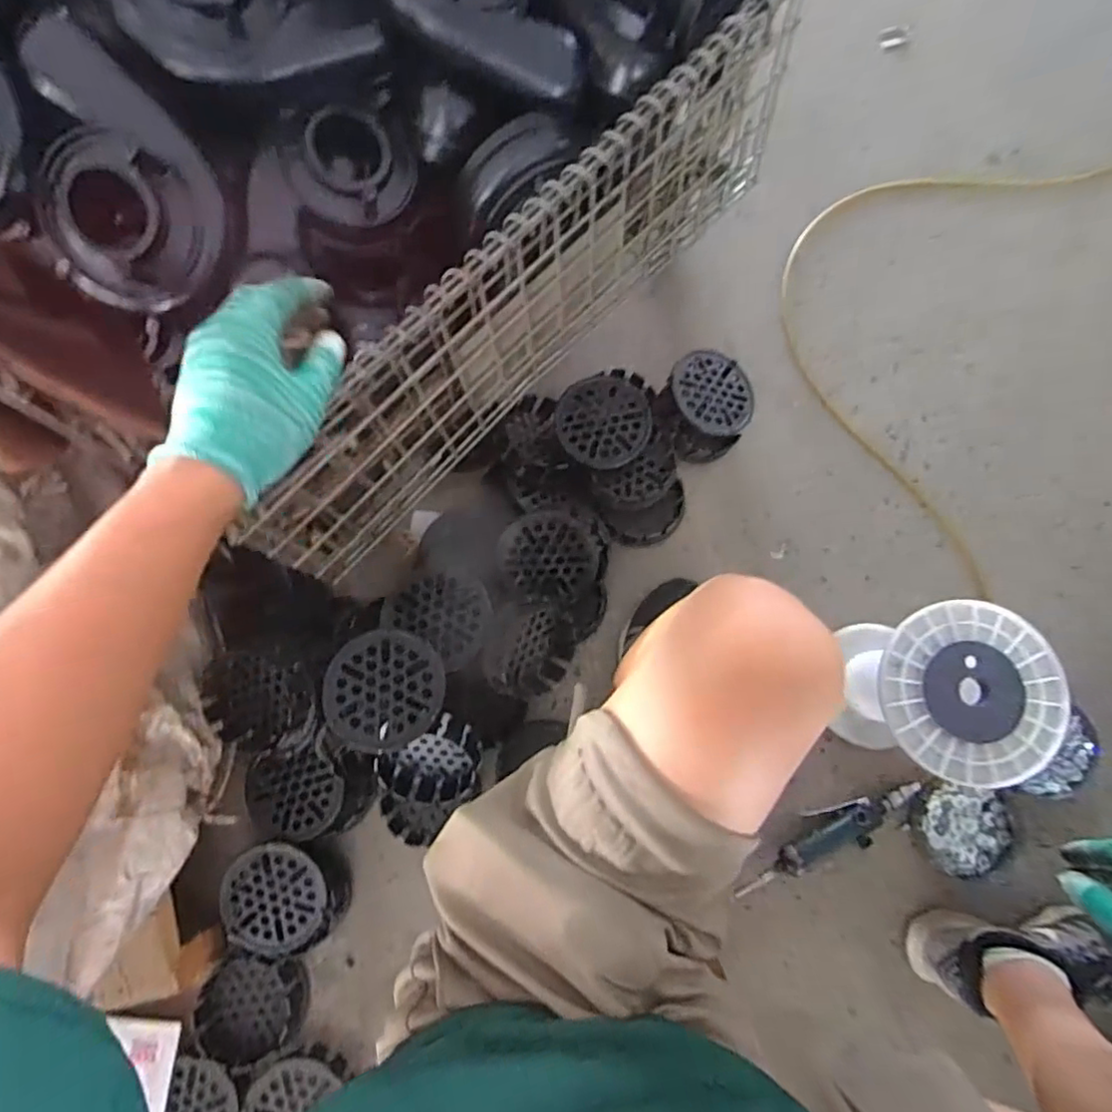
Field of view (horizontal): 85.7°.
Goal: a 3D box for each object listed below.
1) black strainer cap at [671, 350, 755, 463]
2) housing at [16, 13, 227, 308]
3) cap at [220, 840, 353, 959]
[{"bbox_3d":[0.222,-0.225,0.901,0.139,0.057,0.156,-3,80,-17],"label":"black strainer cap"},{"bbox_3d":[-0.352,-0.311,0.495,0.144,0.064,0.195,7,107,-10],"label":"housing"},{"bbox_3d":[-0.355,0.446,0.788,0.146,0.051,0.137,0,80,1],"label":"cap"}]

